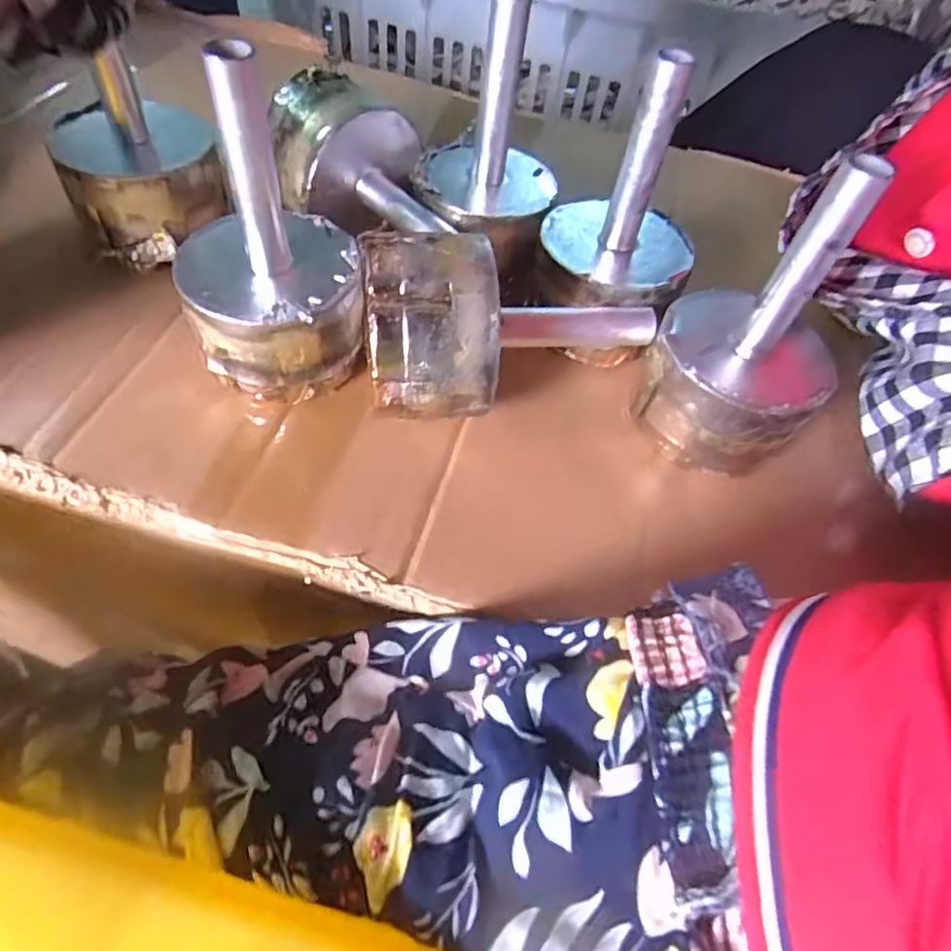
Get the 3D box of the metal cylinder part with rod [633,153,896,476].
[{"bbox_3d":[0.095,-0.052,0.203,0.061,0.096,0.059,32,55,19],"label":"metal cylinder part with rod"}]

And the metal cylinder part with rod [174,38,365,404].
[{"bbox_3d":[-0.069,-0.079,0.201,0.056,0.106,0.057,-4,52,-8],"label":"metal cylinder part with rod"}]

